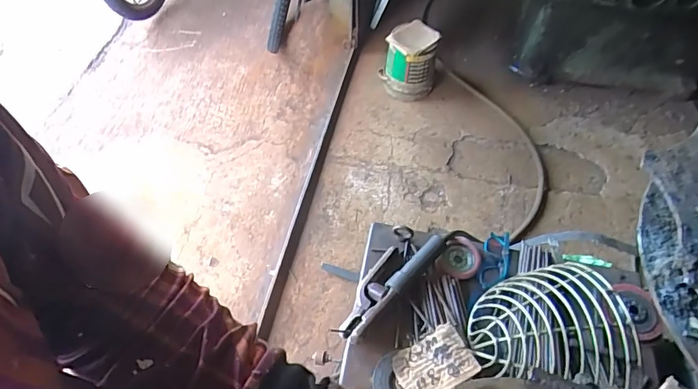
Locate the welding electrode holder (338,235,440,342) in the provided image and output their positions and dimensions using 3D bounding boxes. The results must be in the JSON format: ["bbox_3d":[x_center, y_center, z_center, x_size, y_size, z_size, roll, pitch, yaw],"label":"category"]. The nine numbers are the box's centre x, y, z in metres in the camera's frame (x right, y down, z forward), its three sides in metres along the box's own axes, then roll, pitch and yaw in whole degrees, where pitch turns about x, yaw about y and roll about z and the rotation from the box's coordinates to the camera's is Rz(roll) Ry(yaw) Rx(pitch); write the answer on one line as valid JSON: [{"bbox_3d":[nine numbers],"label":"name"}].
[{"bbox_3d":[0.062,0.150,0.786,0.065,0.041,0.234,35,62,21],"label":"welding electrode holder"}]

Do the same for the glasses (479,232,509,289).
[{"bbox_3d":[0.264,0.119,0.825,0.044,0.030,0.125,14,57,10],"label":"glasses"}]

